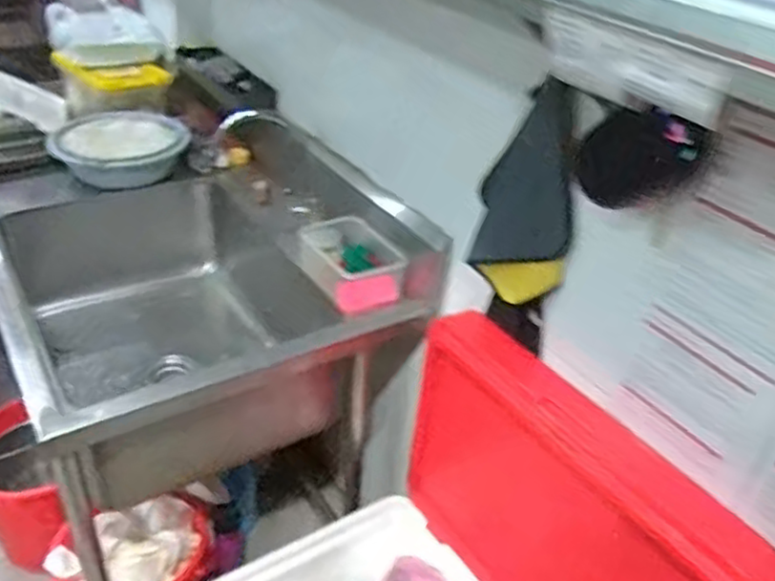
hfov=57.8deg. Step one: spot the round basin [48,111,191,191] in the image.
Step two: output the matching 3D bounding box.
[{"bbox_3d":[-0.652,-0.350,1.732,0.306,0.093,0.315,5,33,-3],"label":"round basin"}]

